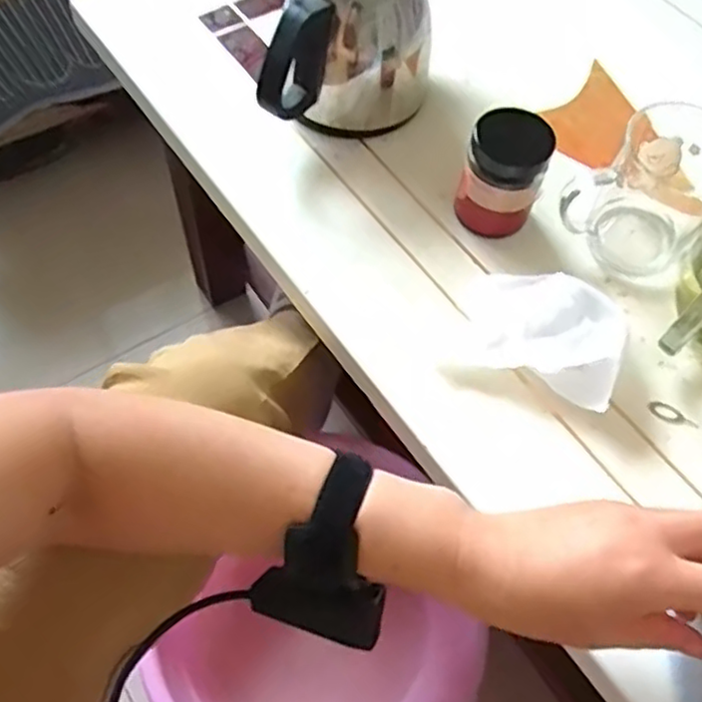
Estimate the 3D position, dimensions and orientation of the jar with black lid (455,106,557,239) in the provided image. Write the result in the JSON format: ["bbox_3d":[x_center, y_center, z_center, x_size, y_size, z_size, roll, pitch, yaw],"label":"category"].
[{"bbox_3d":[0.113,-0.128,0.526,0.057,0.090,0.057,1,61,-3],"label":"jar with black lid"}]

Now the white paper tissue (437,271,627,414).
[{"bbox_3d":[0.130,-0.013,0.486,0.110,0.042,0.084,19,61,7],"label":"white paper tissue"}]

